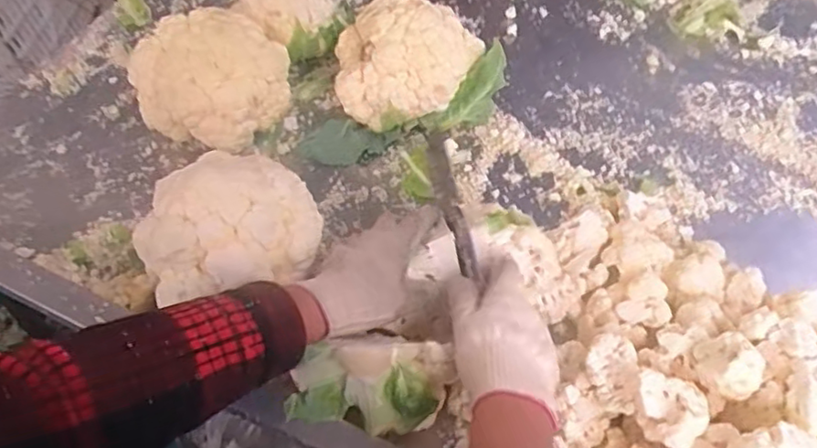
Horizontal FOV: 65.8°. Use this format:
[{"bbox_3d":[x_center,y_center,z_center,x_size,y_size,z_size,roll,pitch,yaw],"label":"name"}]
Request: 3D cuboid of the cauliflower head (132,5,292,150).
[{"bbox_3d":[-0.233,-0.170,0.753,0.178,0.102,0.133,-20,60,-15],"label":"cauliflower head"}]

